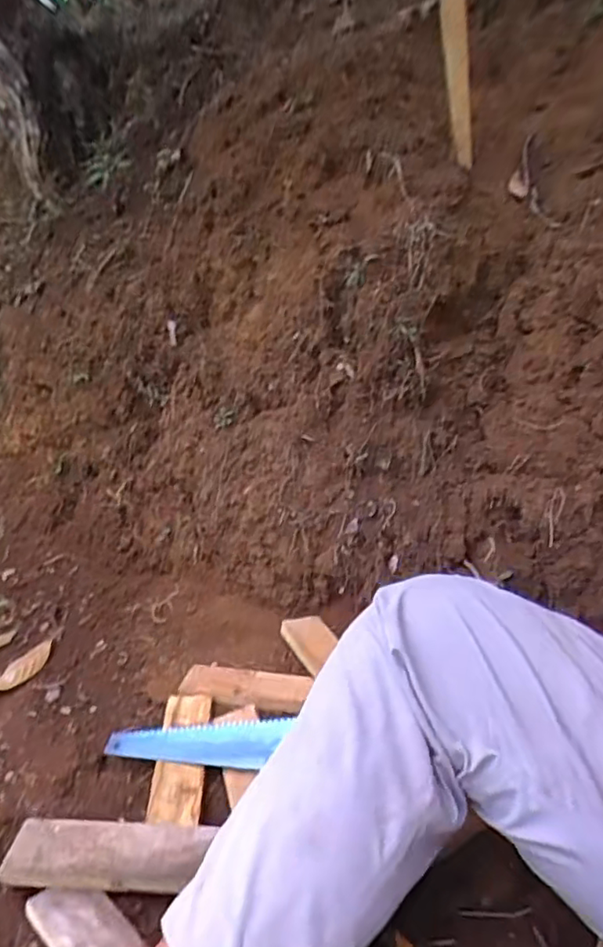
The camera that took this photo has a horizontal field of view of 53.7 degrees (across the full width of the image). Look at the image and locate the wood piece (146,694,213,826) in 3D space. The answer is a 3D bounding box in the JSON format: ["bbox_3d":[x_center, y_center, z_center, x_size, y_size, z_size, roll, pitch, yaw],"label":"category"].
[{"bbox_3d":[-0.155,0.363,0.760,0.066,0.024,0.191,-4,27,-2],"label":"wood piece"}]

